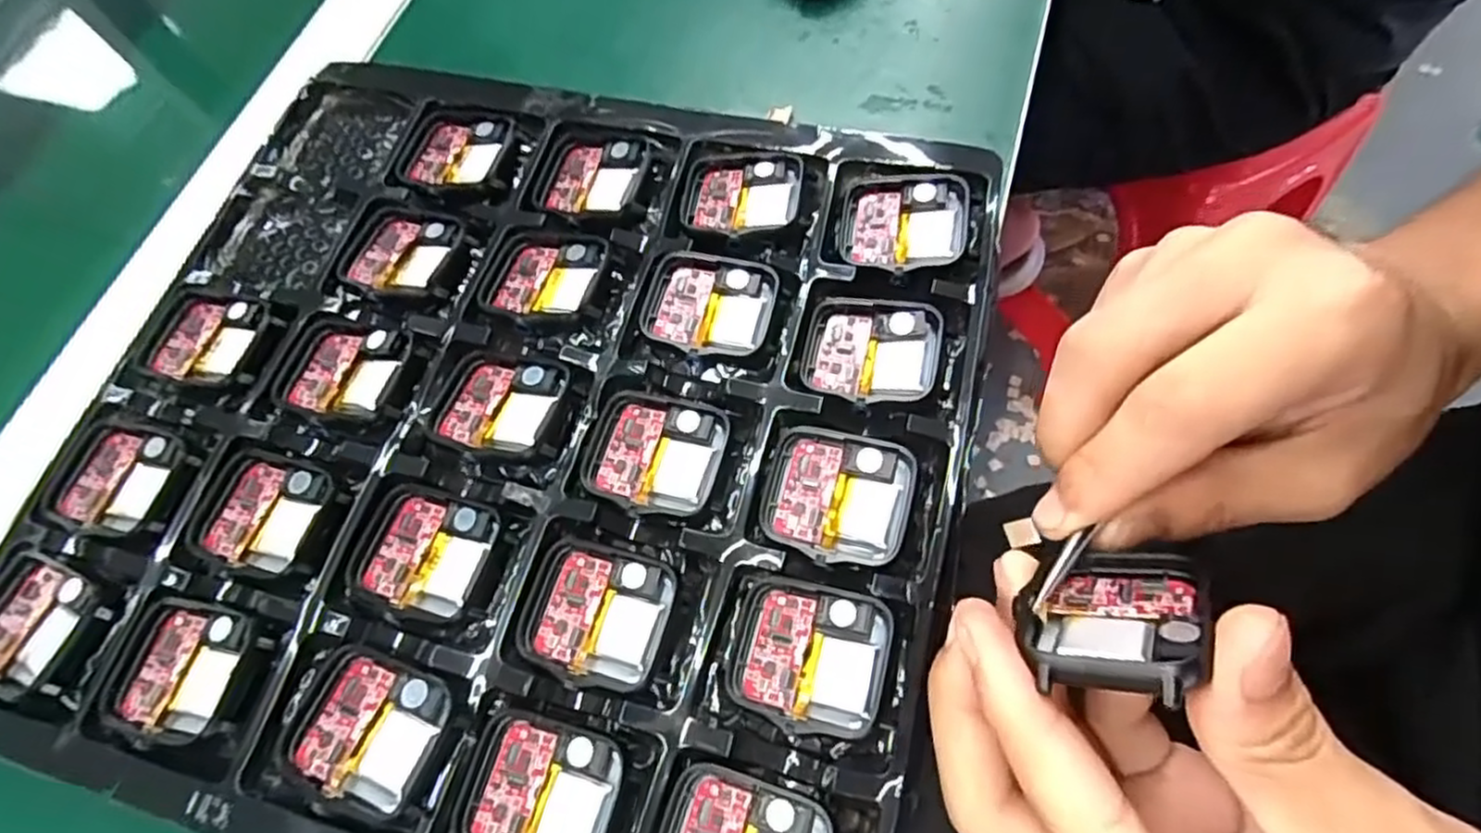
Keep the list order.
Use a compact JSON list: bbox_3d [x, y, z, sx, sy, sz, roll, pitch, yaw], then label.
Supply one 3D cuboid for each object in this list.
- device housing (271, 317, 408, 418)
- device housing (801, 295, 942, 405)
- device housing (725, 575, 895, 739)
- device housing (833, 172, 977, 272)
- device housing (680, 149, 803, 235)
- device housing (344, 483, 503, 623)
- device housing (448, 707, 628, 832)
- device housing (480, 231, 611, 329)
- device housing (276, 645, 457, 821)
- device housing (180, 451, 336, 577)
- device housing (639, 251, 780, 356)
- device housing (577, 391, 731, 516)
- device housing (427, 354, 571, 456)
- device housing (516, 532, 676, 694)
[{"bbox_3d":[-0.134,-0.016,0.244,0.043,0.006,0.036,11,67,11],"label":"device housing"},{"bbox_3d":[0.042,-0.022,0.232,0.041,0.009,0.036,11,68,11],"label":"device housing"},{"bbox_3d":[0.018,0.064,0.196,0.041,0.006,0.037,11,68,11],"label":"device housing"},{"bbox_3d":[0.056,-0.067,0.248,0.043,0.010,0.036,9,67,10],"label":"device housing"},{"bbox_3d":[-0.001,-0.079,0.258,0.041,0.007,0.038,9,67,10],"label":"device housing"},{"bbox_3d":[-0.096,0.040,0.218,0.041,0.005,0.036,12,68,11],"label":"device housing"},{"bbox_3d":[-0.054,0.099,0.189,0.042,0.009,0.037,12,68,11],"label":"device housing"},{"bbox_3d":[-0.069,-0.048,0.250,0.040,0.006,0.039,11,67,11],"label":"device housing"},{"bbox_3d":[-0.101,0.085,0.198,0.042,0.008,0.036,17,69,13],"label":"device housing"},{"bbox_3d":[-0.151,0.030,0.227,0.040,0.005,0.036,13,68,12],"label":"device housing"},{"bbox_3d":[-0.011,-0.038,0.241,0.042,0.006,0.034,8,67,10],"label":"device housing"},{"bbox_3d":[-0.027,0.012,0.226,0.041,0.010,0.037,16,69,13],"label":"device housing"},{"bbox_3d":[-0.079,-0.004,0.233,0.041,0.007,0.036,14,68,12],"label":"device housing"},{"bbox_3d":[-0.042,0.056,0.208,0.041,0.009,0.037,13,68,12],"label":"device housing"}]

